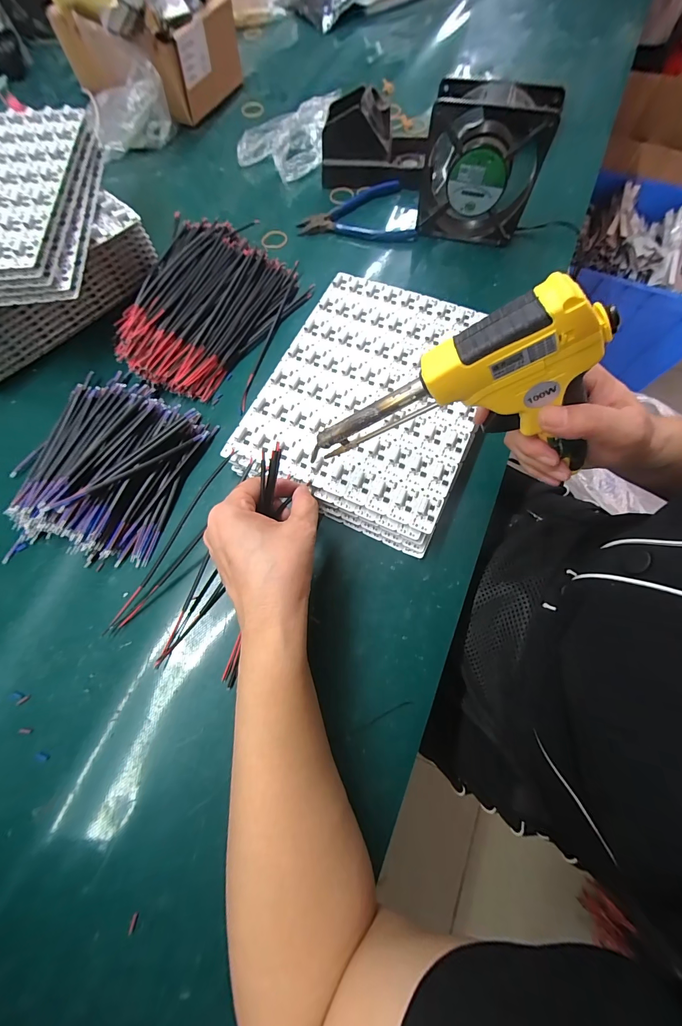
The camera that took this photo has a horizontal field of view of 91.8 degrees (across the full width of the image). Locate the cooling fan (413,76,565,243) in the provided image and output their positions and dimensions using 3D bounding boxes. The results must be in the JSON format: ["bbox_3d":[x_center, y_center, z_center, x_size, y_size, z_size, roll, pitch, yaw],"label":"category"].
[{"bbox_3d":[0.151,-0.371,0.366,0.118,0.124,0.039,16,72,8],"label":"cooling fan"}]

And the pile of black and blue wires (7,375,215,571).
[{"bbox_3d":[-0.237,-0.047,0.315,0.172,0.036,0.184,17,72,8],"label":"pile of black and blue wires"}]

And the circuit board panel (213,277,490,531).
[{"bbox_3d":[0.033,-0.122,0.315,0.196,0.008,0.238,24,73,10],"label":"circuit board panel"}]

